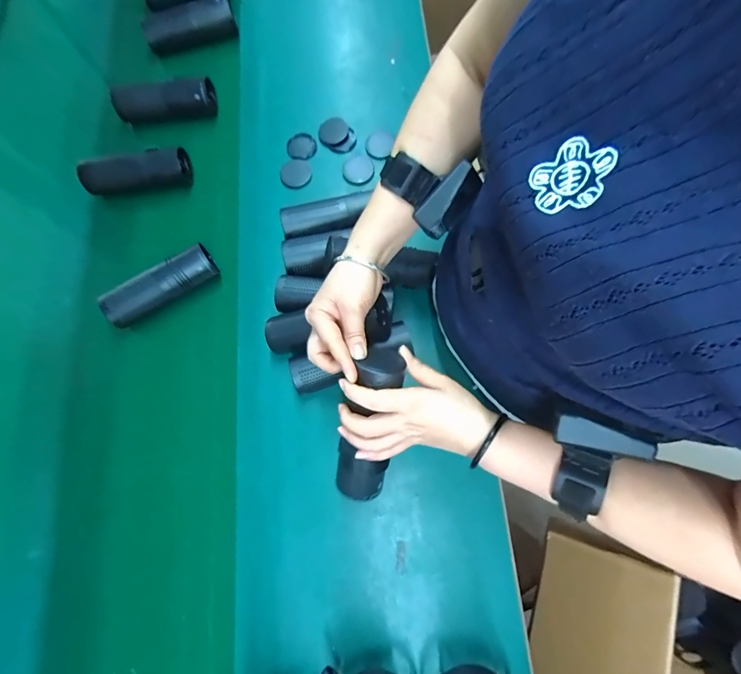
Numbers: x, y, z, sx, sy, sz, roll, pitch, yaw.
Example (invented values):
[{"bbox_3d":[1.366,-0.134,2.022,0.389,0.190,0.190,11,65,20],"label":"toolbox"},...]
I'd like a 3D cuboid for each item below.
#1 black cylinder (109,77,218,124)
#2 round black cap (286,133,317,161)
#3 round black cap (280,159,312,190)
[{"bbox_3d":[-0.352,-0.406,0.650,0.169,0.059,0.045,-7,75,-1],"label":"black cylinder"},{"bbox_3d":[-0.116,-0.320,0.642,0.049,0.006,0.056,-35,78,-8],"label":"round black cap"},{"bbox_3d":[-0.122,-0.266,0.623,0.047,0.014,0.046,0,75,1],"label":"round black cap"}]

